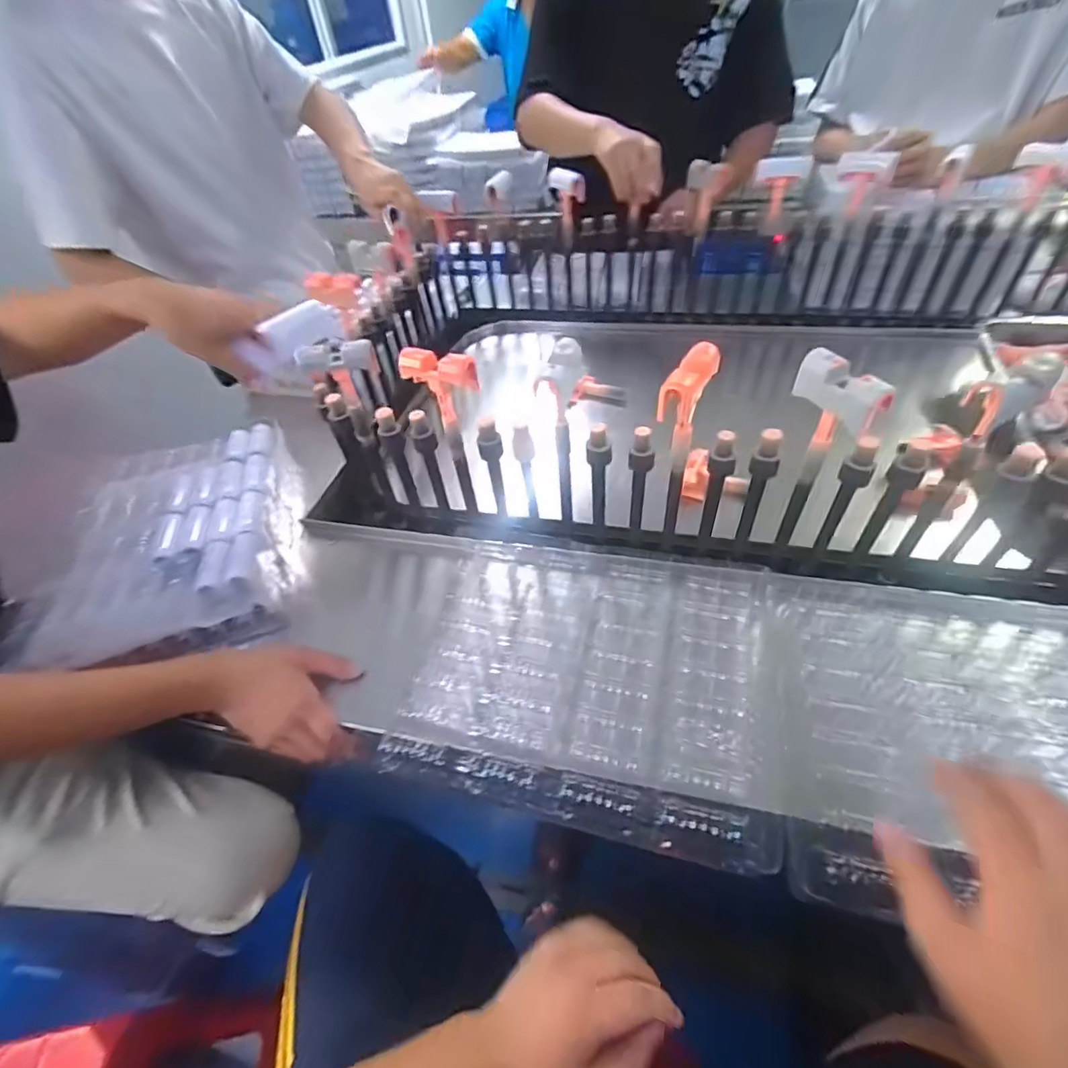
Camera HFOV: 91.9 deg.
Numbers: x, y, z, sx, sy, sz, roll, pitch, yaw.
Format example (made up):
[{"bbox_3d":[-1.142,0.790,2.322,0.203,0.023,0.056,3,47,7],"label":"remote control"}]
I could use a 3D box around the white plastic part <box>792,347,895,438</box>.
[{"bbox_3d":[0.242,-0.113,0.406,0.024,0.036,0.074,-20,48,-13],"label":"white plastic part"}]

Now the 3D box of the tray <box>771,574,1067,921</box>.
[{"bbox_3d":[0.390,0.162,0.426,0.363,0.044,0.297,6,48,11],"label":"tray"}]

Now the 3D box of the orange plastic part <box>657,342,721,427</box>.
[{"bbox_3d":[0.133,-0.120,0.443,0.023,0.056,0.072,27,55,27],"label":"orange plastic part"}]

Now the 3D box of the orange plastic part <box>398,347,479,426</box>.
[{"bbox_3d":[-0.089,-0.137,0.494,0.078,0.071,0.023,20,52,22],"label":"orange plastic part"}]

